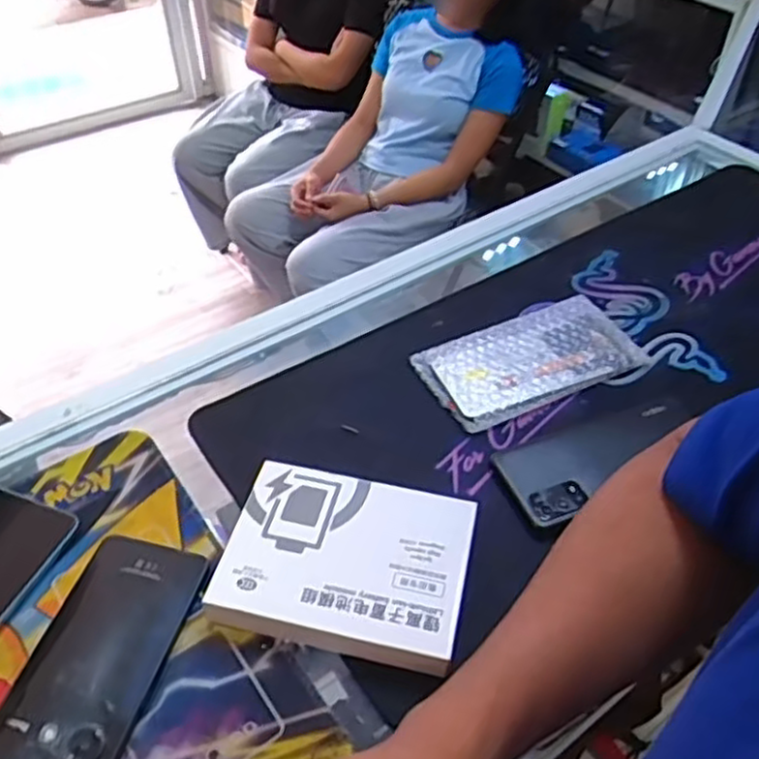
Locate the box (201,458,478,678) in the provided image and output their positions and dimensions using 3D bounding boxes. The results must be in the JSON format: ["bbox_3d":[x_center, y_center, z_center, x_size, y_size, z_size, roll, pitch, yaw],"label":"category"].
[{"bbox_3d":[-0.020,0.113,0.464,0.145,0.024,0.112,10,46,10],"label":"box"}]

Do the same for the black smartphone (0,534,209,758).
[{"bbox_3d":[-0.165,0.162,0.424,0.076,0.011,0.158,10,46,10],"label":"black smartphone"}]

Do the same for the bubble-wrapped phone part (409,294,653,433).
[{"bbox_3d":[0.125,-0.019,0.606,0.176,0.010,0.091,-20,48,-19],"label":"bubble-wrapped phone part"}]

